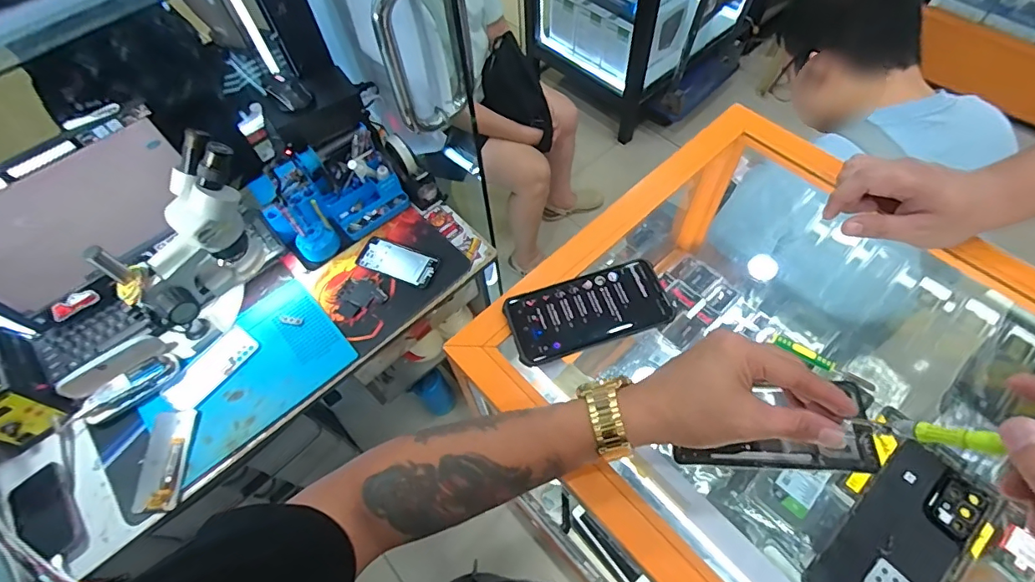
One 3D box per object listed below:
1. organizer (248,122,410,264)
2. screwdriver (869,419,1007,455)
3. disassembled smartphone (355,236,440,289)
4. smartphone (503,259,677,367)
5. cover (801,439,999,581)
[{"bbox_3d":[-0.371,-0.193,0.980,0.251,0.136,0.157,-36,64,-16],"label":"organizer"},{"bbox_3d":[0.245,0.079,0.259,0.008,0.102,0.010,47,67,-17],"label":"screwdriver"},{"bbox_3d":[-0.238,-0.061,0.984,0.156,0.013,0.079,18,63,13],"label":"disassembled smartphone"},{"bbox_3d":[0.067,0.017,0.464,0.150,0.011,0.072,-15,60,-5],"label":"smartphone"},{"bbox_3d":[0.283,0.184,0.363,0.150,0.009,0.071,-39,65,-17],"label":"cover"}]

